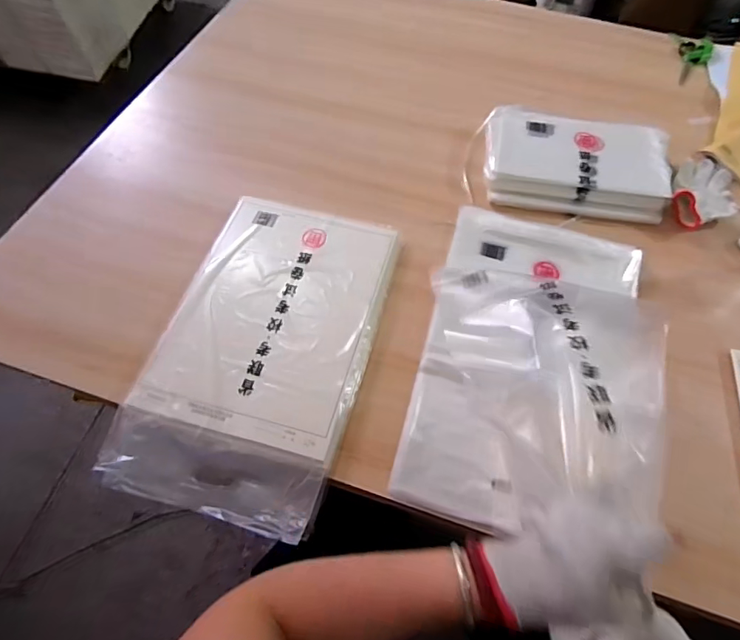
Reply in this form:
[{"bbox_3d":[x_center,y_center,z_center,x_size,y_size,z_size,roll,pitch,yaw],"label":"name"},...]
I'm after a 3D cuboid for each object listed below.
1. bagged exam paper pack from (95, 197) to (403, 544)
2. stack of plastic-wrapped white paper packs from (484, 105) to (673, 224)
[{"bbox_3d":[-0.143,0.022,0.671,0.283,0.019,0.470,16,62,5],"label":"bagged exam paper pack"},{"bbox_3d":[0.363,-0.284,0.859,0.312,0.063,0.219,9,59,3],"label":"stack of plastic-wrapped white paper packs"}]

